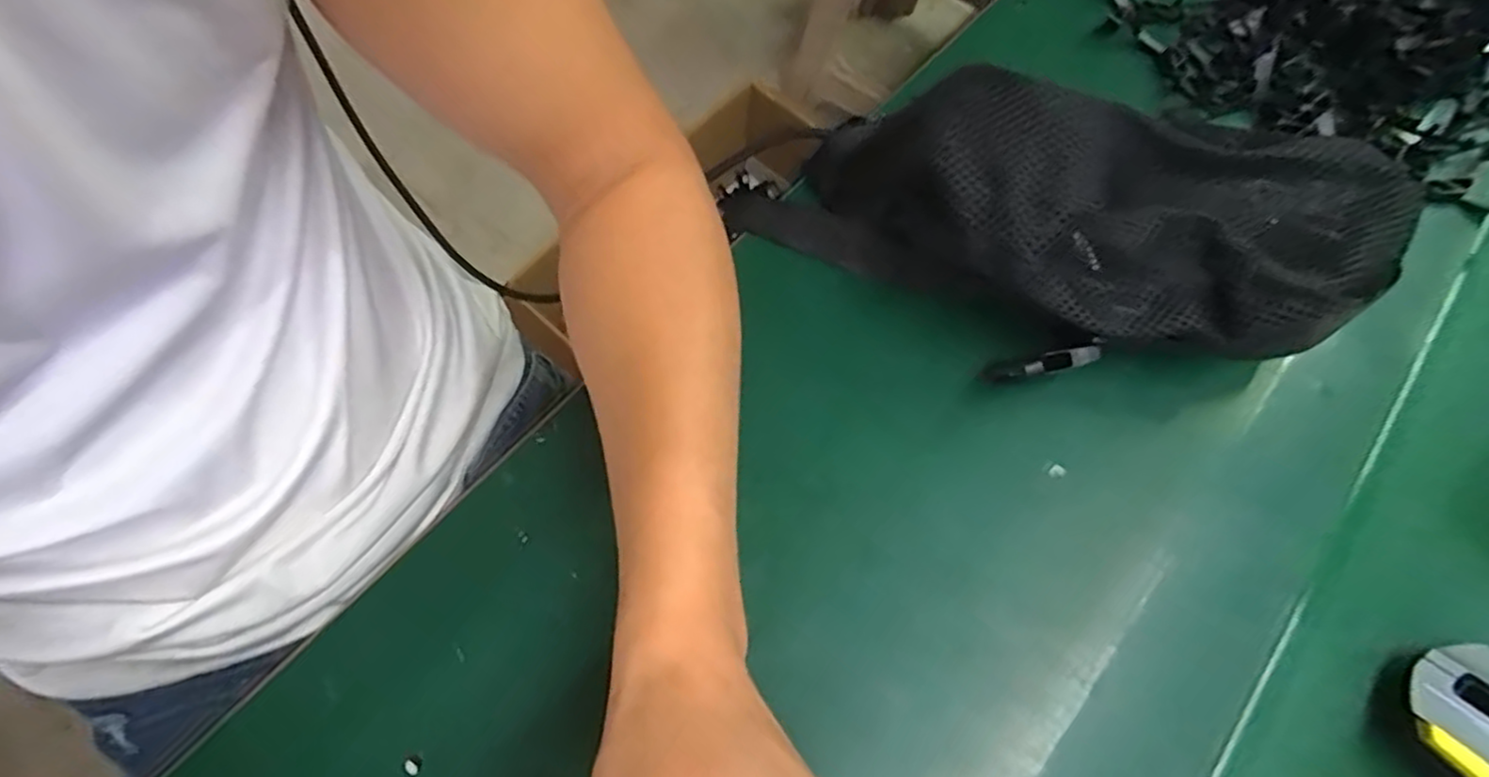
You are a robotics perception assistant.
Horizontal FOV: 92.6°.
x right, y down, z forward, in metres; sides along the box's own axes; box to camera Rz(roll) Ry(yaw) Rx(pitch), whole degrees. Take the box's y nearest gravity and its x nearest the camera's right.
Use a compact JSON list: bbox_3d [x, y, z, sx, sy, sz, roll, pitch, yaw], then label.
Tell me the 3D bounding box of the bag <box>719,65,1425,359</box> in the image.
[{"bbox_3d":[0.148,-0.080,0.333,0.278,0.073,0.105,14,65,3],"label":"bag"}]

